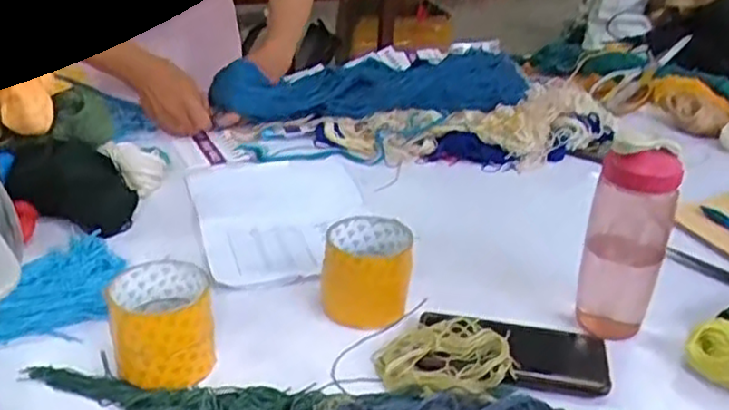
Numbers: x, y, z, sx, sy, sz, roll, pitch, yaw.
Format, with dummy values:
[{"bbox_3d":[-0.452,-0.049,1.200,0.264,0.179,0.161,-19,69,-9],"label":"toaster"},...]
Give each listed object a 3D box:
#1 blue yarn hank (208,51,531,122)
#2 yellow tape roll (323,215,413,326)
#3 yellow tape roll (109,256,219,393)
[{"bbox_3d":[0.010,-0.193,1.151,0.476,0.081,0.147,1,27,-2],"label":"blue yarn hank"},{"bbox_3d":[0.003,0.062,0.705,0.081,0.073,0.074,2,25,-1],"label":"yellow tape roll"},{"bbox_3d":[-0.167,0.099,0.609,0.081,0.069,0.084,-4,26,-14],"label":"yellow tape roll"}]

